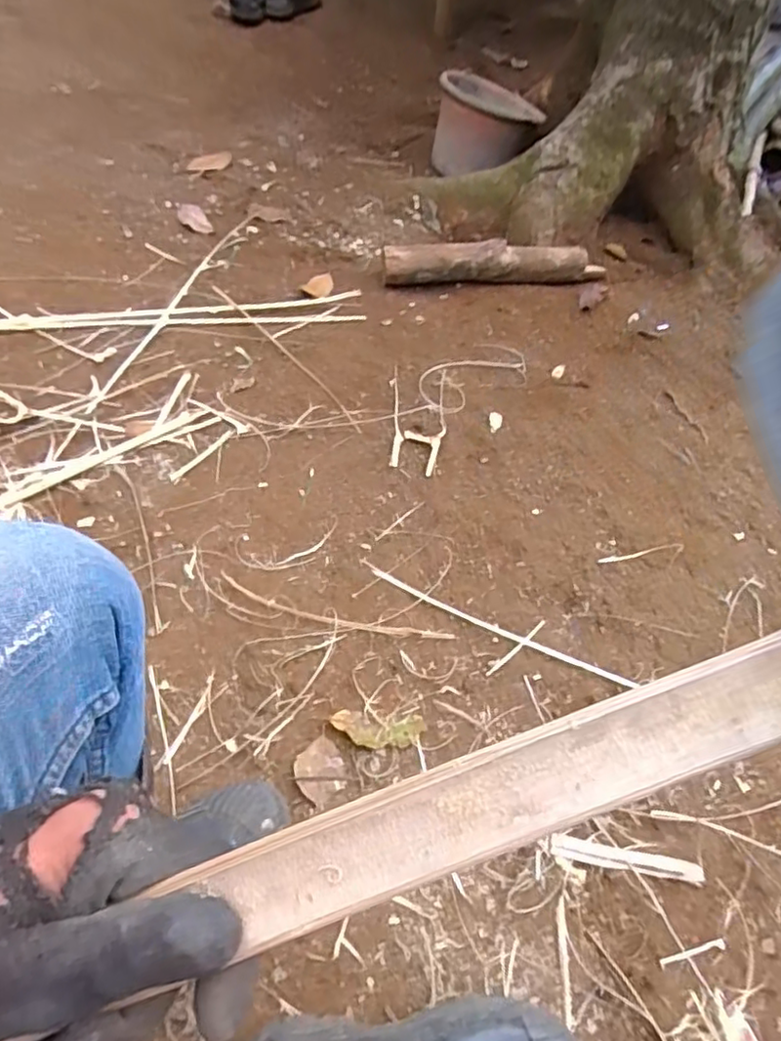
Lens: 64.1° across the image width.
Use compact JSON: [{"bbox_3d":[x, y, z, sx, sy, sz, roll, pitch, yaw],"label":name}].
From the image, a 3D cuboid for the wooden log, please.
[{"bbox_3d":[0.222,-0.519,1.258,0.476,0.074,0.071,-2,57,-11],"label":"wooden log"}]

